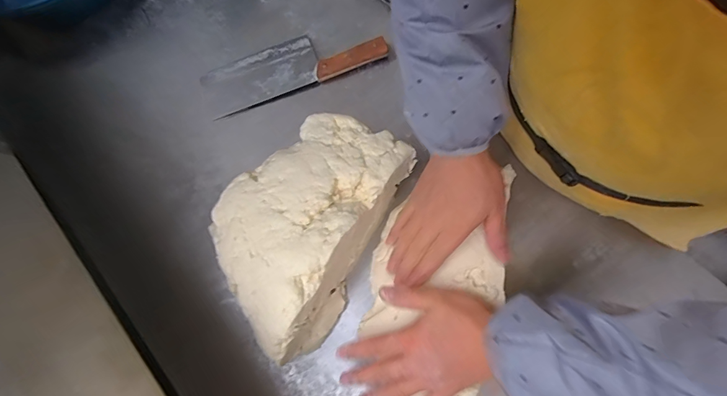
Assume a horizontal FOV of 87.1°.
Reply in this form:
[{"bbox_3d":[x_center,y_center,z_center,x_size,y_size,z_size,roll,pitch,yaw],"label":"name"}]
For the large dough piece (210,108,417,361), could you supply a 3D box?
[{"bbox_3d":[-0.075,0.026,0.481,0.176,0.110,0.286,28,77,13],"label":"large dough piece"}]

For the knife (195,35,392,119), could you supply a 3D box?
[{"bbox_3d":[-0.117,-0.216,0.609,0.293,0.026,0.088,-19,72,-4],"label":"knife"}]

